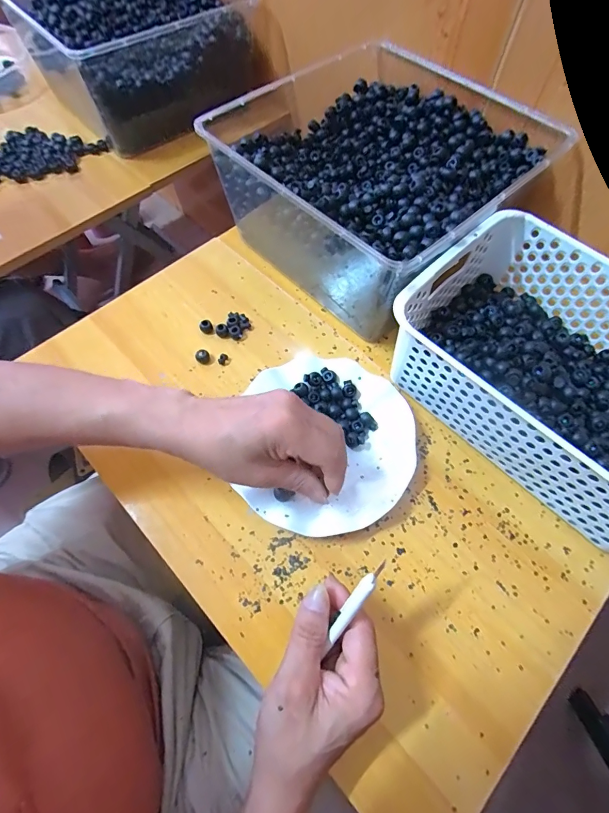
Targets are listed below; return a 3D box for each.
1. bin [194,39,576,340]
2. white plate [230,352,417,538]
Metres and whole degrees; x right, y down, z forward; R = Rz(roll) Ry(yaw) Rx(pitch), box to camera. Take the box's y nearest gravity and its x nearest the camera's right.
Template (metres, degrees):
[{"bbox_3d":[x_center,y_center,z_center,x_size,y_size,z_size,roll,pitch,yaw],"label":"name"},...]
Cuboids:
[{"bbox_3d":[0.087,-0.268,0.489,0.302,0.147,0.298,-41,70,-20],"label":"bin"},{"bbox_3d":[0.025,0.035,0.399,0.164,0.026,0.183,3,62,0],"label":"white plate"}]

